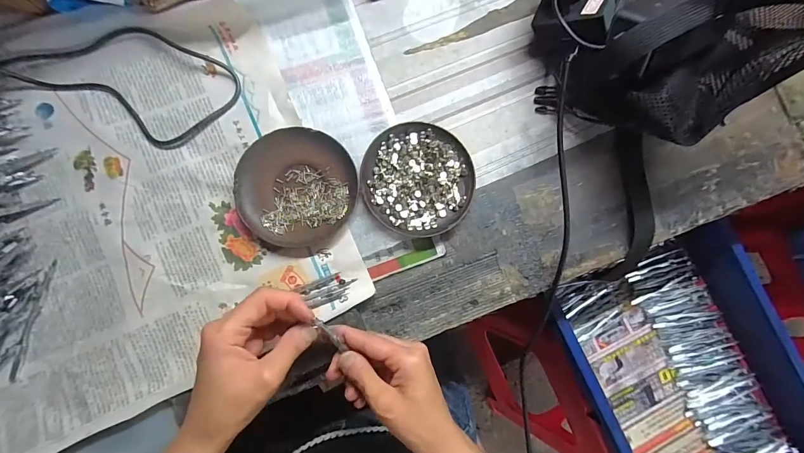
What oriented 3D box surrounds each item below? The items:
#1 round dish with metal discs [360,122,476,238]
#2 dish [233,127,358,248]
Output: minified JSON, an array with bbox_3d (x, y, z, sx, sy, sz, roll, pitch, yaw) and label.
[{"bbox_3d":[0.017,-0.049,0.374,0.113,0.020,0.115,1,83,-5],"label":"round dish with metal discs"},{"bbox_3d":[-0.104,-0.039,0.357,0.112,0.015,0.113,1,83,-5],"label":"dish"}]

